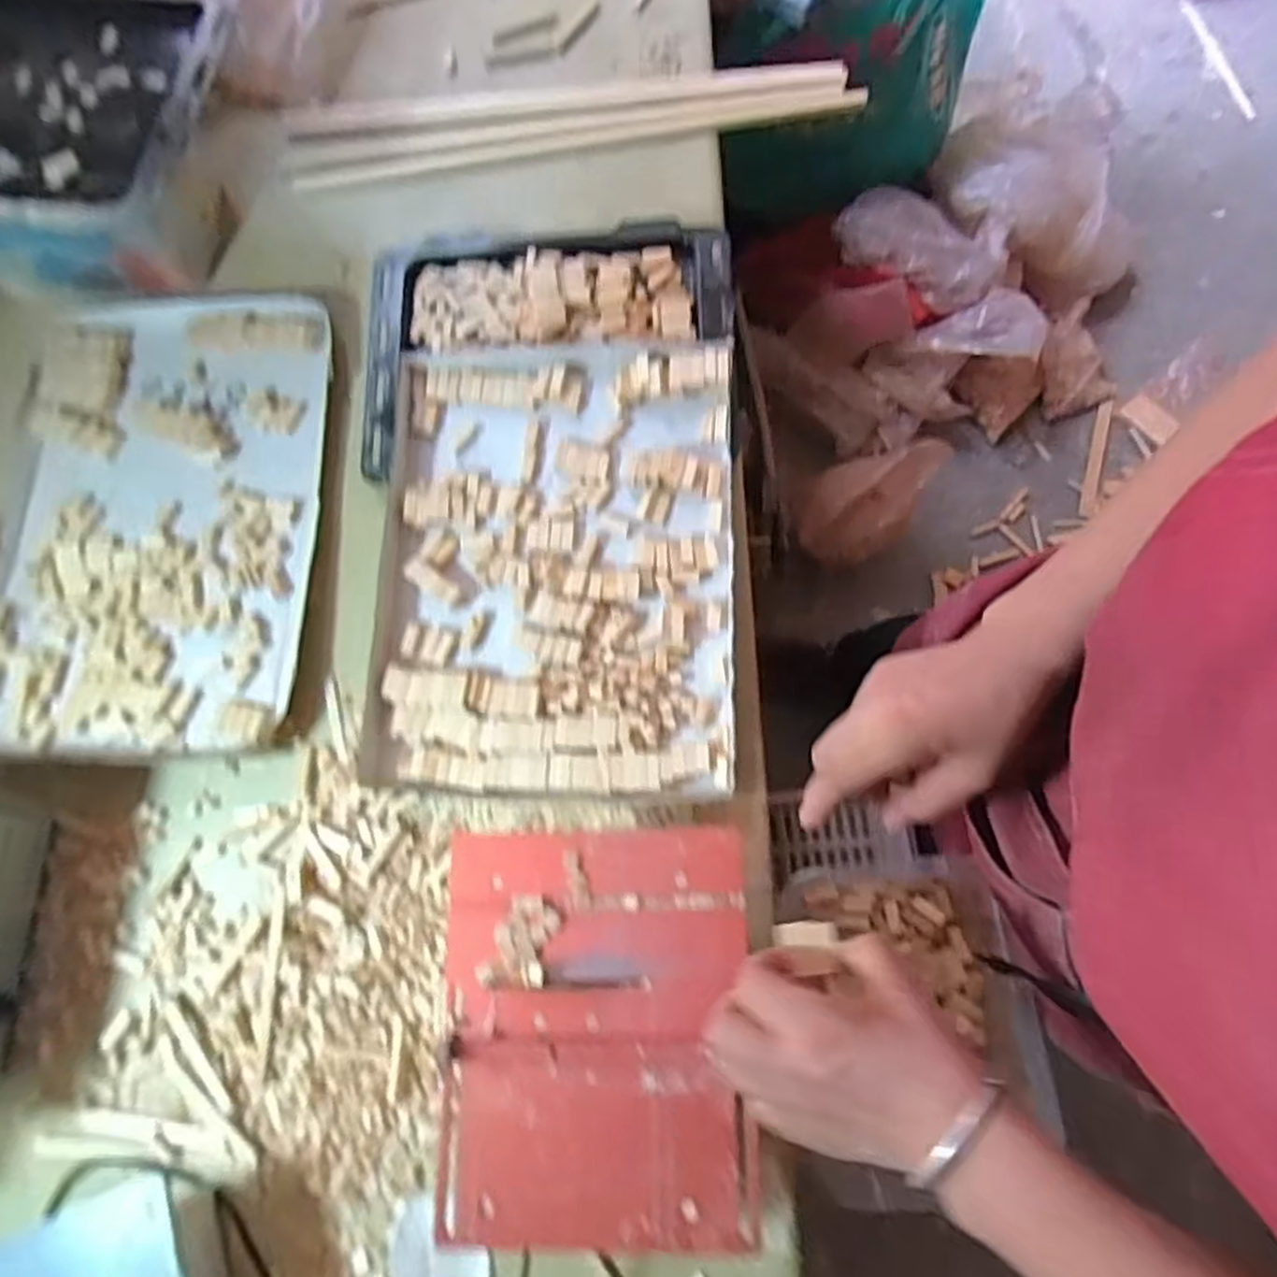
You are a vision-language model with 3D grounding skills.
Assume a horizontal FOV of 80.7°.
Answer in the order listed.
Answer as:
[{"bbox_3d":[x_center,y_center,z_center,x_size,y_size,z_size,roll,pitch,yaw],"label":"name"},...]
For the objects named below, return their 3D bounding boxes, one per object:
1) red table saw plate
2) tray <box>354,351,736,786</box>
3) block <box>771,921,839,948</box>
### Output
[{"bbox_3d":[-0.026,0.247,0.478,0.189,0.016,0.240,-3,75,4],"label":"red table saw plate"},{"bbox_3d":[-0.073,-0.065,0.649,0.308,0.046,0.399,0,78,6],"label":"tray"},{"bbox_3d":[0.100,0.176,0.450,0.037,0.007,0.012,-4,74,11],"label":"block"}]

